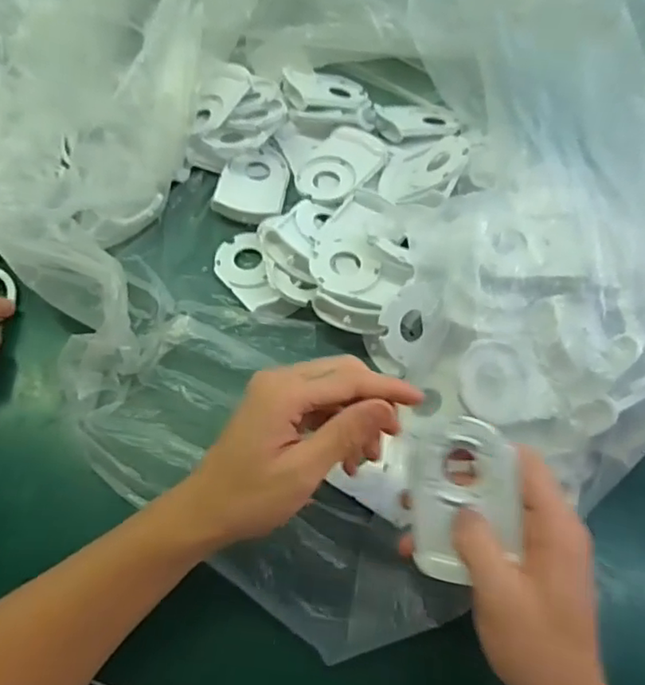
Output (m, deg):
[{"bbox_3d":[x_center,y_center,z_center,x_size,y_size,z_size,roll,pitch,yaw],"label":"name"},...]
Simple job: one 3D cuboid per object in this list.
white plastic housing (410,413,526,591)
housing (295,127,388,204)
[{"bbox_3d":[0.073,0.083,0.310,0.054,0.009,0.083,1,88,25],"label":"white plastic housing"},{"bbox_3d":[0.013,-0.154,0.520,0.060,0.010,0.083,30,64,13],"label":"housing"}]

